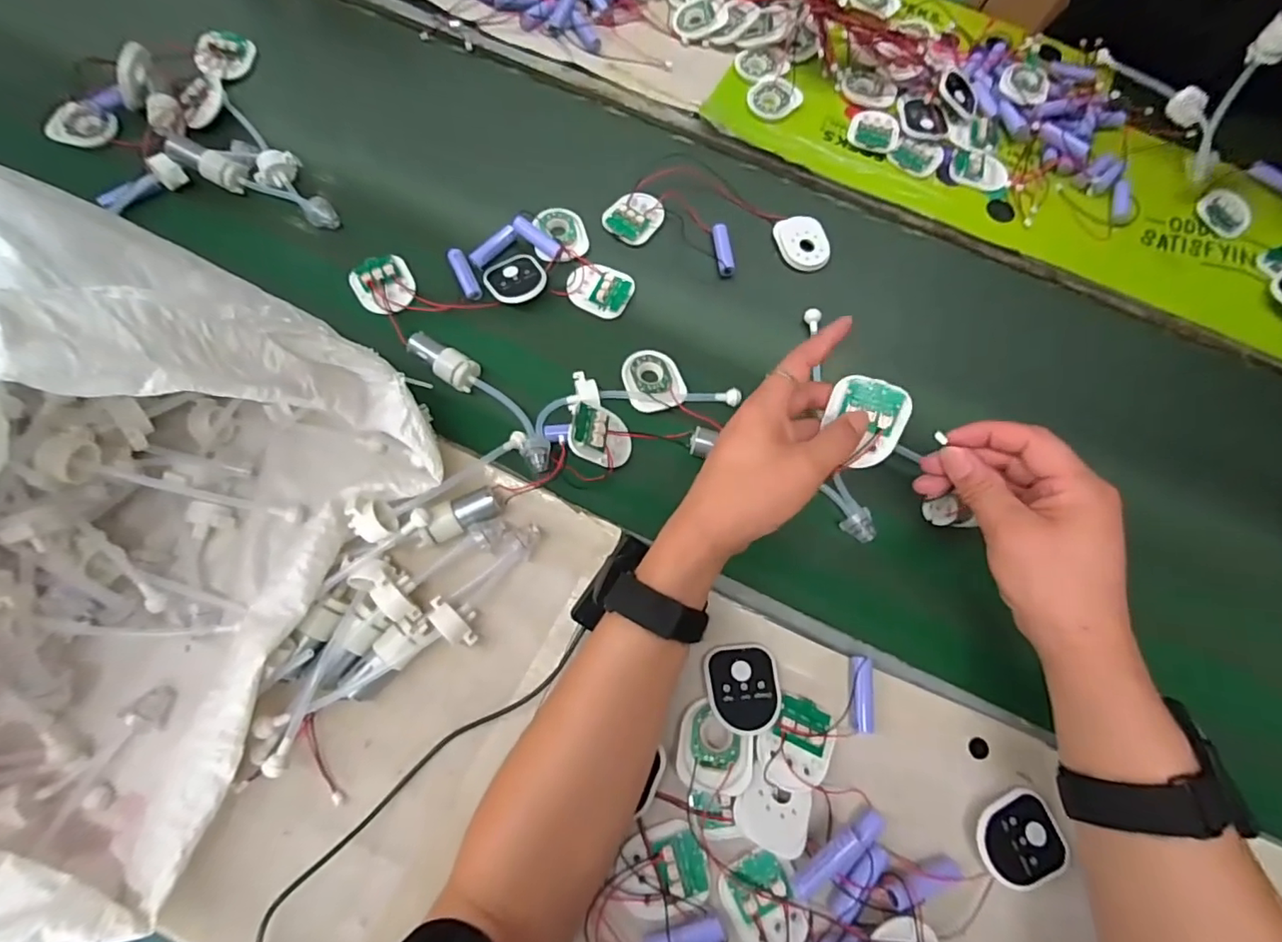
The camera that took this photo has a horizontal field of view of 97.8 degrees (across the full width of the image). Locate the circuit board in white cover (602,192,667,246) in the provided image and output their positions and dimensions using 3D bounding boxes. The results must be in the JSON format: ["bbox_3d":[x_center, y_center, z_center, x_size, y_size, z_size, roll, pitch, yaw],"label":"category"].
[{"bbox_3d":[-0.006,-0.242,0.532,0.054,0.004,0.055,30,74,7],"label":"circuit board in white cover"}]

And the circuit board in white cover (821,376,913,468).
[{"bbox_3d":[0.145,-0.031,0.363,0.048,0.010,0.057,18,107,11],"label":"circuit board in white cover"}]

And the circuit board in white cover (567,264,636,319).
[{"bbox_3d":[-0.037,-0.166,0.503,0.057,0.009,0.047,30,74,7],"label":"circuit board in white cover"}]

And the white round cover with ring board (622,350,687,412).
[{"bbox_3d":[0.011,-0.077,0.467,0.048,0.014,0.061,-13,74,-6],"label":"white round cover with ring board"}]

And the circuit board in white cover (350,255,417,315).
[{"bbox_3d":[-0.225,-0.163,0.492,0.050,0.011,0.065,-29,76,-10],"label":"circuit board in white cover"}]

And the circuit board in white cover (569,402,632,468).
[{"bbox_3d":[-0.029,-0.026,0.436,0.056,0.011,0.043,33,54,-33],"label":"circuit board in white cover"}]

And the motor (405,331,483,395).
[{"bbox_3d":[-0.164,-0.089,0.461,0.064,0.024,0.027,29,74,6],"label":"motor"}]

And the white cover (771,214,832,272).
[{"bbox_3d":[0.154,-0.218,0.532,0.046,0.006,0.058,-15,74,-7],"label":"white cover"}]

